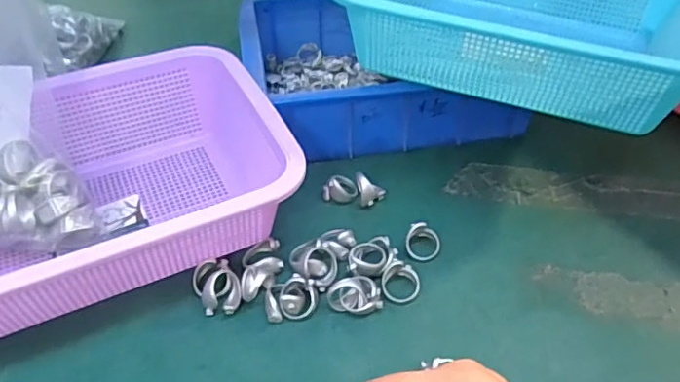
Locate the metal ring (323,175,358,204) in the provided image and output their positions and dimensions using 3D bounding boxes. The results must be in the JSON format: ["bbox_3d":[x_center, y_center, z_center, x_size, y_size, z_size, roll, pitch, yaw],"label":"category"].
[{"bbox_3d":[0.001,-0.004,0.434,0.025,0.017,0.021,9,45,8],"label":"metal ring"}]

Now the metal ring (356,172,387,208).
[{"bbox_3d":[0.023,0.000,0.424,0.023,0.022,0.019,4,44,4],"label":"metal ring"}]

